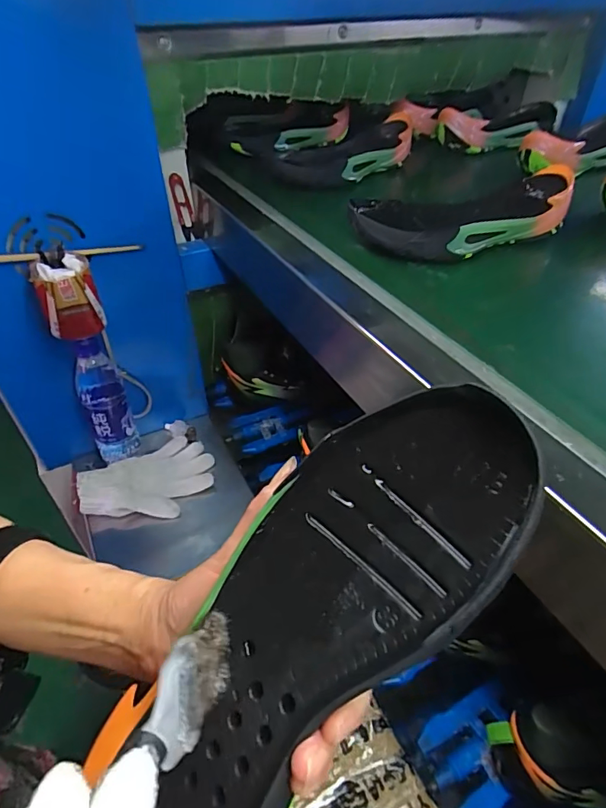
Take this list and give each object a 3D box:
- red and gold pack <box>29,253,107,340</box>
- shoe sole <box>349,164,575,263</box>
[{"bbox_3d":[-0.286,-0.132,0.574,0.064,0.088,0.063,-17,45,-17],"label":"red and gold pack"},{"bbox_3d":[0.168,-0.195,0.484,0.240,0.048,0.101,-10,43,-9],"label":"shoe sole"}]

